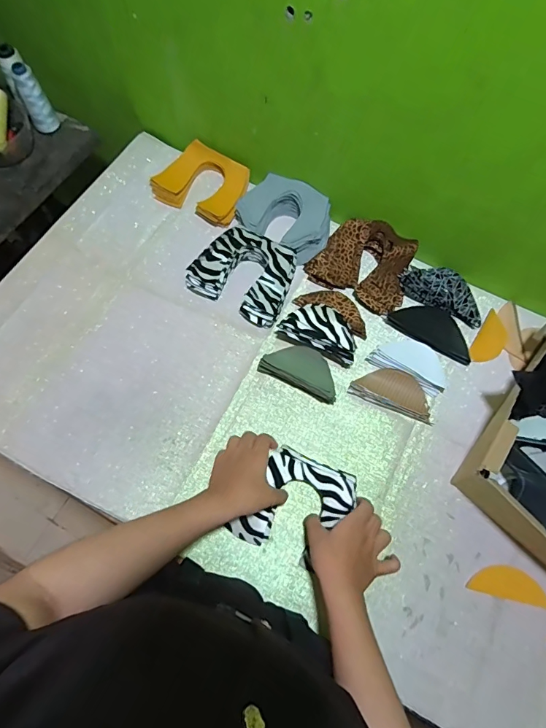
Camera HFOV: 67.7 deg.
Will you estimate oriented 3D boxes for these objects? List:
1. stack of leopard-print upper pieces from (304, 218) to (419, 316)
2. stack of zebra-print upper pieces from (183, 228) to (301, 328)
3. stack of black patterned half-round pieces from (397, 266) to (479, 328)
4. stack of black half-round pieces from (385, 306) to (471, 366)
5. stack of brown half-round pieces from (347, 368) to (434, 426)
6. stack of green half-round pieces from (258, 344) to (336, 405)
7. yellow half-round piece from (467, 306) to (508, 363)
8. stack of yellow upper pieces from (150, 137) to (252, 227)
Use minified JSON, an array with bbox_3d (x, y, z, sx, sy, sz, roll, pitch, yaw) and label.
[{"bbox_3d":[0.159,-0.174,0.678,0.163,0.041,0.134,32,71,9],"label":"stack of leopard-print upper pieces"},{"bbox_3d":[-0.044,-0.151,0.677,0.168,0.040,0.140,27,71,7],"label":"stack of zebra-print upper pieces"},{"bbox_3d":[0.287,-0.128,0.678,0.145,0.025,0.079,28,71,8],"label":"stack of black patterned half-round pieces"},{"bbox_3d":[0.262,-0.056,0.661,0.139,0.014,0.073,36,72,10],"label":"stack of black half-round pieces"},{"bbox_3d":[0.185,0.042,0.620,0.125,0.026,0.058,24,70,6],"label":"stack of brown half-round pieces"},{"bbox_3d":[0.044,0.010,0.616,0.120,0.049,0.056,29,71,8],"label":"stack of green half-round pieces"},{"bbox_3d":[0.355,-0.042,0.662,0.043,0.010,0.094,28,85,32],"label":"yellow half-round piece"},{"bbox_3d":[-0.126,-0.329,0.743,0.166,0.032,0.127,30,71,8],"label":"stack of yellow upper pieces"}]

